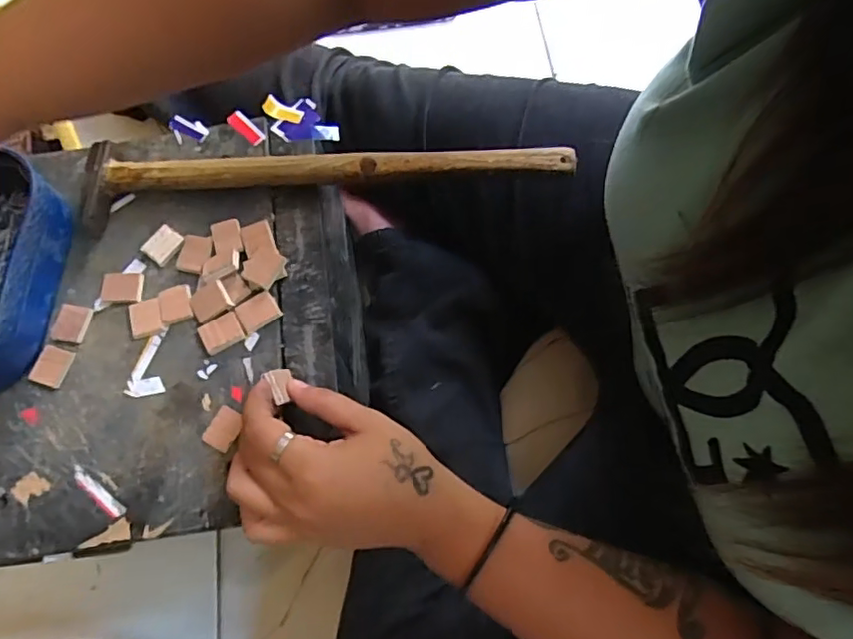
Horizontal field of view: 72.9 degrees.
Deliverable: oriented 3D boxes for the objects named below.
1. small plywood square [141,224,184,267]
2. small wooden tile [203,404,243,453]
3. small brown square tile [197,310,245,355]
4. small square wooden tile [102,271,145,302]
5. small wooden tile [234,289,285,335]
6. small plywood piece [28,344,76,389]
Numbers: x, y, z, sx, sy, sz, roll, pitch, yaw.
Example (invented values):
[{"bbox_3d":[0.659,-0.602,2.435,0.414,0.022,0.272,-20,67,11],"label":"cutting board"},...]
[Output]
[{"bbox_3d":[-0.178,-0.051,0.389,0.021,0.004,0.024,35,75,14],"label":"small plywood square"},{"bbox_3d":[-0.122,0.066,0.348,0.017,0.004,0.024,25,73,11],"label":"small wooden tile"},{"bbox_3d":[-0.129,0.008,0.364,0.026,0.005,0.020,-29,71,-8],"label":"small brown square tile"},{"bbox_3d":[-0.200,-0.022,0.379,0.028,0.004,0.022,2,70,3],"label":"small square wooden tile"},{"bbox_3d":[-0.108,-0.005,0.368,0.026,0.004,0.021,-32,72,-9],"label":"small wooden tile"},{"bbox_3d":[-0.237,0.030,0.367,0.021,0.007,0.025,20,72,10],"label":"small plywood piece"}]

